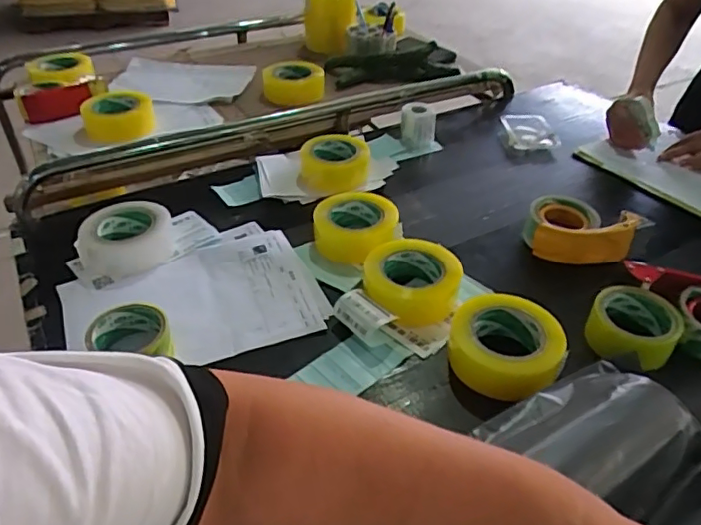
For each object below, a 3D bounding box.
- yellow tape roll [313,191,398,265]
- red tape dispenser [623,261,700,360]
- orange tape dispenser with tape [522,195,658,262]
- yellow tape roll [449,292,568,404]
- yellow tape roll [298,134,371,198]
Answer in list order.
[{"bbox_3d":[0.007,-0.054,0.889,0.127,0.059,0.134,1,40,-1],"label":"yellow tape roll"},{"bbox_3d":[0.434,0.066,0.732,0.157,0.056,0.106,13,41,14],"label":"red tape dispenser"},{"bbox_3d":[0.361,-0.050,0.876,0.173,0.066,0.110,9,40,9],"label":"orange tape dispenser with tape"},{"bbox_3d":[0.187,0.101,0.688,0.129,0.060,0.126,1,40,-1],"label":"yellow tape roll"},{"bbox_3d":[-0.029,-0.182,1.050,0.131,0.062,0.136,1,40,-1],"label":"yellow tape roll"}]

